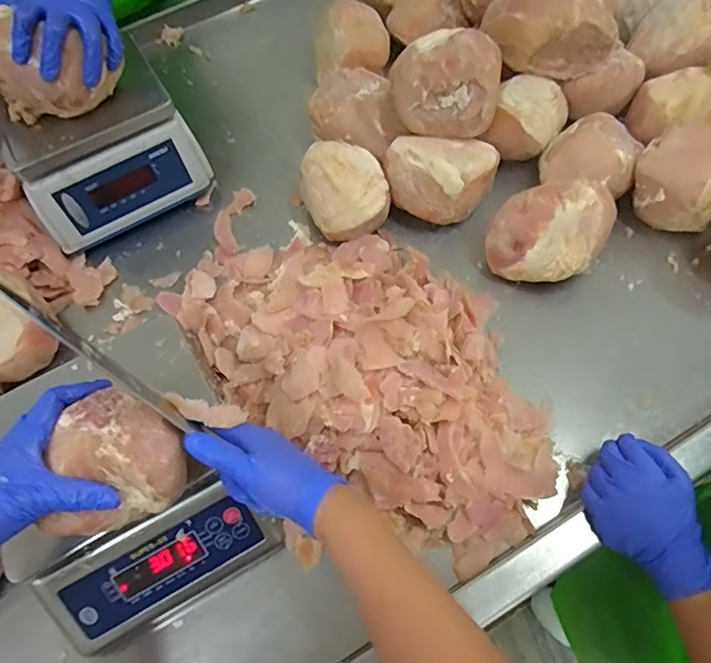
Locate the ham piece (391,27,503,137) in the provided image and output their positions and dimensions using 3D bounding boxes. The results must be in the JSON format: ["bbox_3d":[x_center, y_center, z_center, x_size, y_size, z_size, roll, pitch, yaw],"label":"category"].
[{"bbox_3d":[0.117,-0.319,0.699,0.134,0.101,0.093,2,63,4],"label":"ham piece"}]

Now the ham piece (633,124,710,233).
[{"bbox_3d":[0.411,-0.195,0.680,0.110,0.096,0.095,31,69,17],"label":"ham piece"}]

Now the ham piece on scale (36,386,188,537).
[{"bbox_3d":[-0.195,0.109,0.432,0.093,0.062,0.121,30,68,17],"label":"ham piece on scale"}]

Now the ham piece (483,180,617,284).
[{"bbox_3d":[0.239,-0.119,0.676,0.138,0.098,0.111,15,65,10],"label":"ham piece"}]

